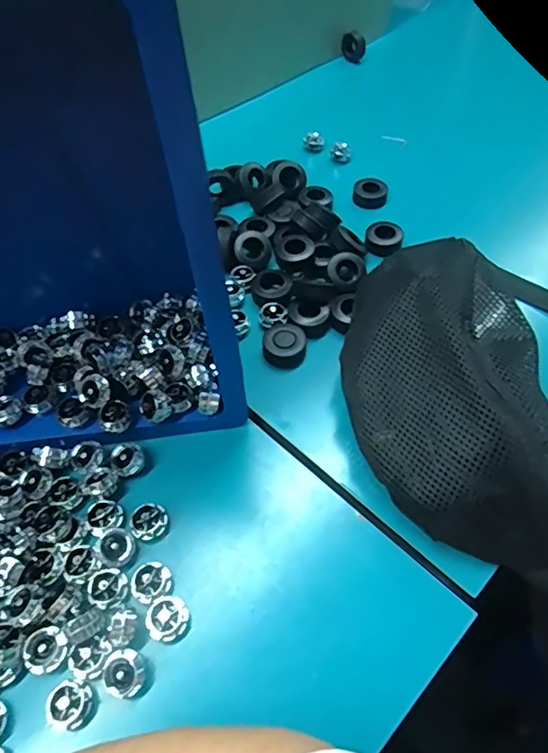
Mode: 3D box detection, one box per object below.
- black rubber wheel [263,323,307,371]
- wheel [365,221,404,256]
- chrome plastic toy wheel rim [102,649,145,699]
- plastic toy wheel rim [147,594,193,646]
[{"bbox_3d":[0.010,-0.027,0.460,0.036,0.015,0.038,0,55,0],"label":"black rubber wheel"},{"bbox_3d":[0.109,-0.137,0.531,0.036,0.015,0.035,0,55,0],"label":"wheel"},{"bbox_3d":[-0.090,0.177,0.320,0.023,0.016,0.024,0,55,0],"label":"chrome plastic toy wheel rim"},{"bbox_3d":[-0.067,0.154,0.340,0.027,0.007,0.026,37,63,22],"label":"plastic toy wheel rim"}]

